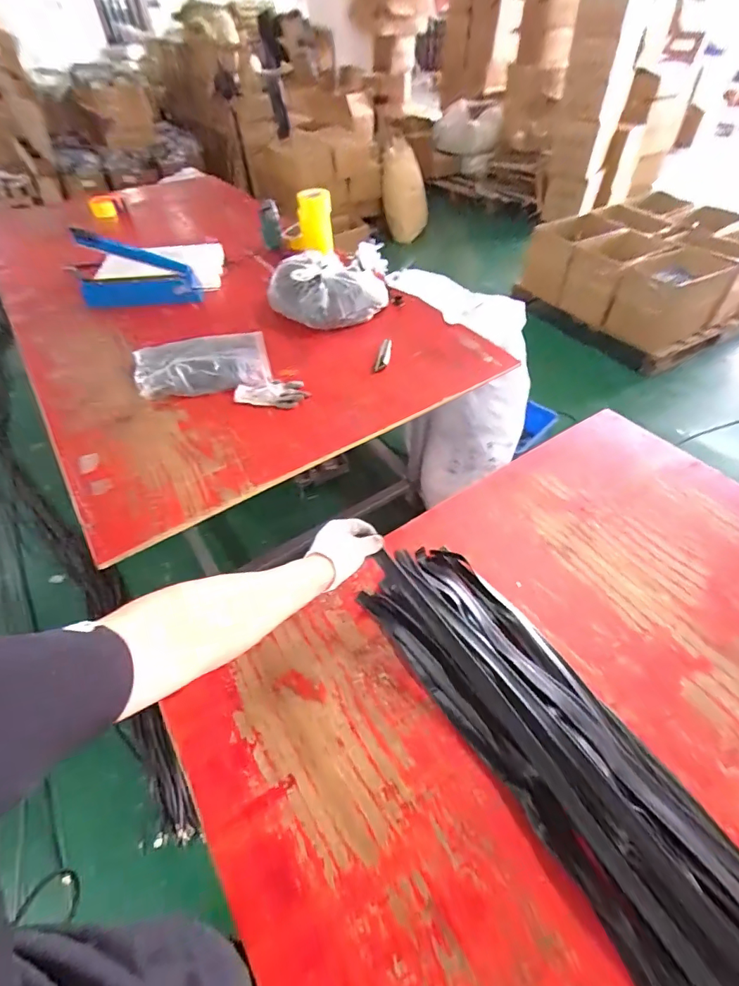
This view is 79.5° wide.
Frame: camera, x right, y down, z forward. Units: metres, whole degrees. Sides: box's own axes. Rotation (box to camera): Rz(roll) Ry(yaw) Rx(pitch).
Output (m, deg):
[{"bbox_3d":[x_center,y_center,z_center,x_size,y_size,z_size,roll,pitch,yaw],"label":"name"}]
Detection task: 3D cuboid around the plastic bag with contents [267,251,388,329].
[{"bbox_3d":[-0.122,-0.722,1.516,0.396,0.140,0.354,-32,56,-21],"label":"plastic bag with contents"}]

